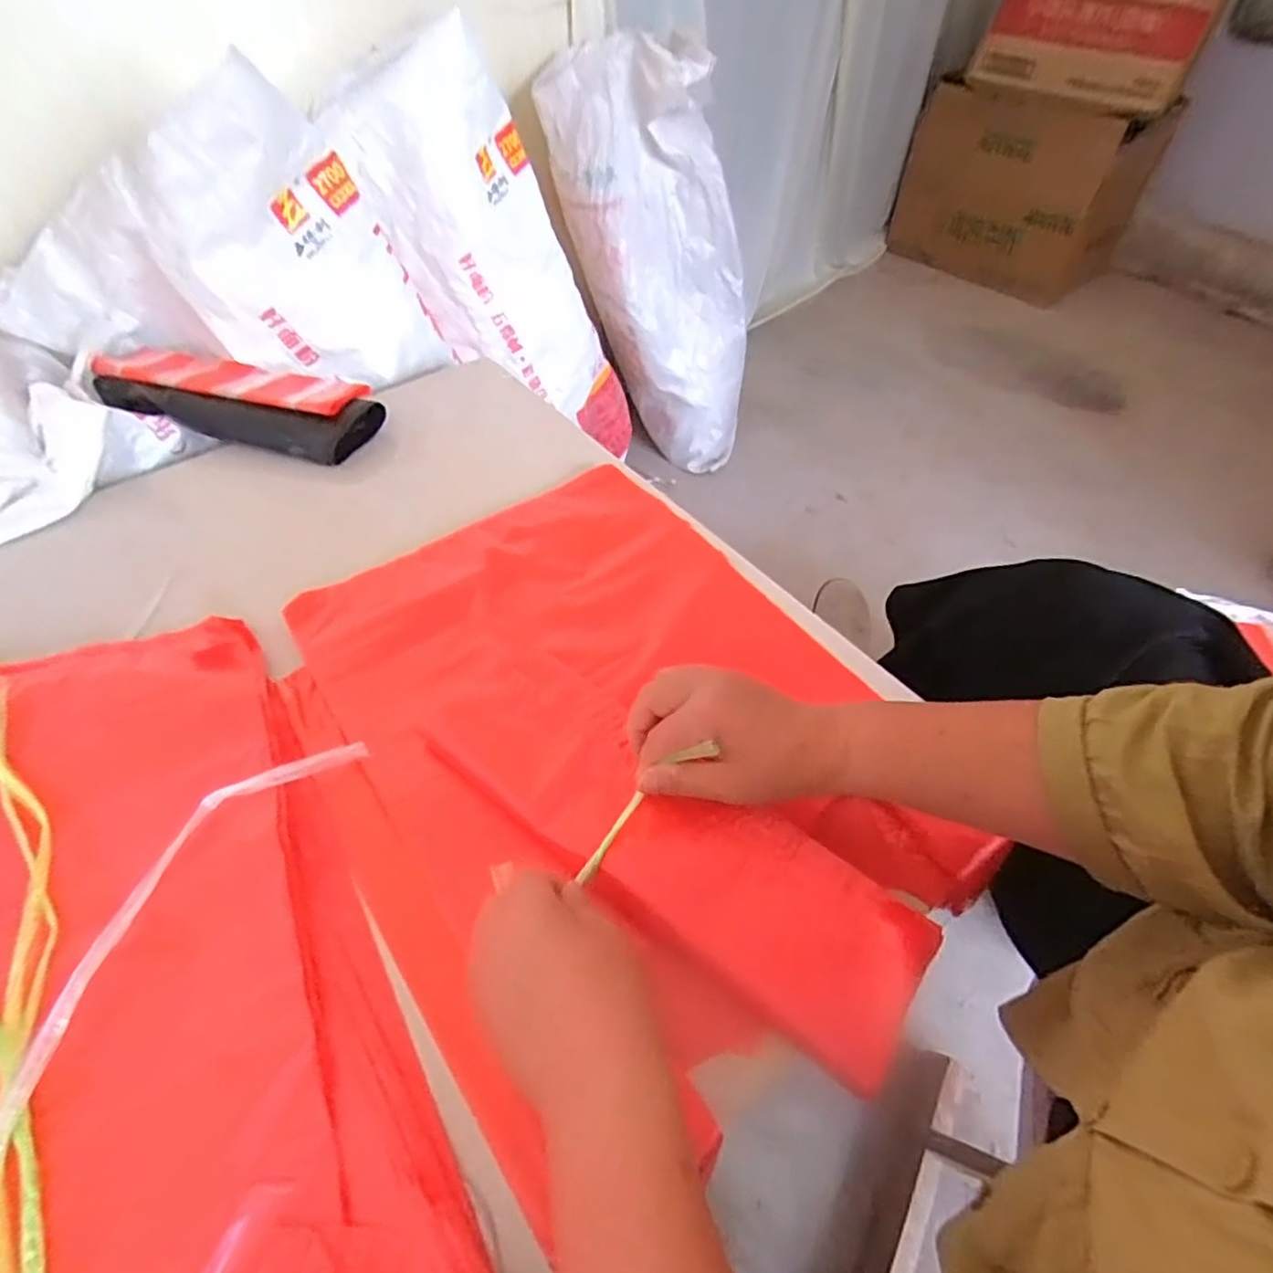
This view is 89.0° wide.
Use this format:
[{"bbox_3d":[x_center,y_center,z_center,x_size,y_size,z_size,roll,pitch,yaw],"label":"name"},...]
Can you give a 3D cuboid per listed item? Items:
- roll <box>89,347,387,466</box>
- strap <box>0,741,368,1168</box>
[{"bbox_3d":[-0.447,-0.267,0.729,0.308,0.050,0.120,13,53,11],"label":"roll"},{"bbox_3d":[-0.296,0.239,0.316,0.066,0.014,0.482,15,51,7],"label":"strap"}]

